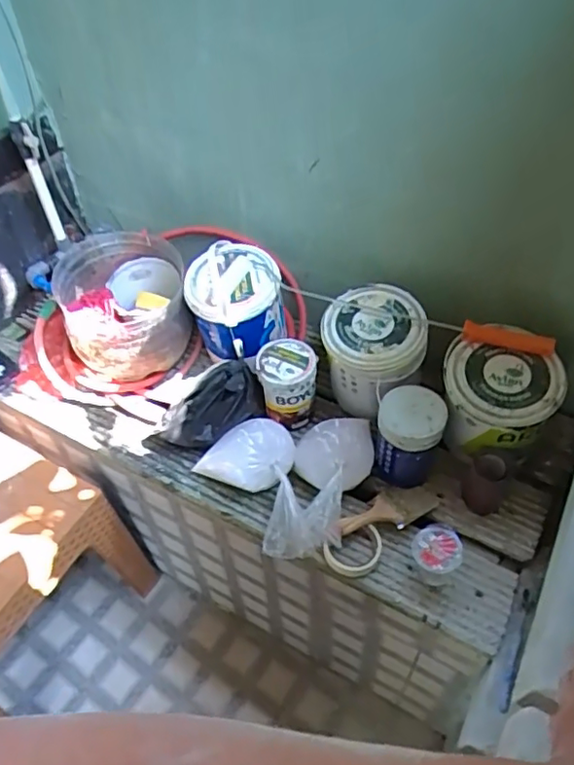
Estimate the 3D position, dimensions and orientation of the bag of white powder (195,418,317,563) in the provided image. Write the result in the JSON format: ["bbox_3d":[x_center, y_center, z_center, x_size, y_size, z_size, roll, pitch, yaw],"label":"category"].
[{"bbox_3d":[-0.064,0.181,1.017,0.183,0.102,0.237,-7,50,-5],"label":"bag of white powder"}]

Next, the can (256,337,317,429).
[{"bbox_3d":[0.000,0.007,1.121,0.105,0.150,0.101,0,50,1],"label":"can"}]

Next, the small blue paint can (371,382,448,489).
[{"bbox_3d":[0.207,0.093,1.031,0.104,0.172,0.110,0,50,1],"label":"small blue paint can"}]

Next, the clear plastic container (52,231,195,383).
[{"bbox_3d":[-0.327,-0.152,1.206,0.247,0.204,0.258,-8,50,-6],"label":"clear plastic container"}]

